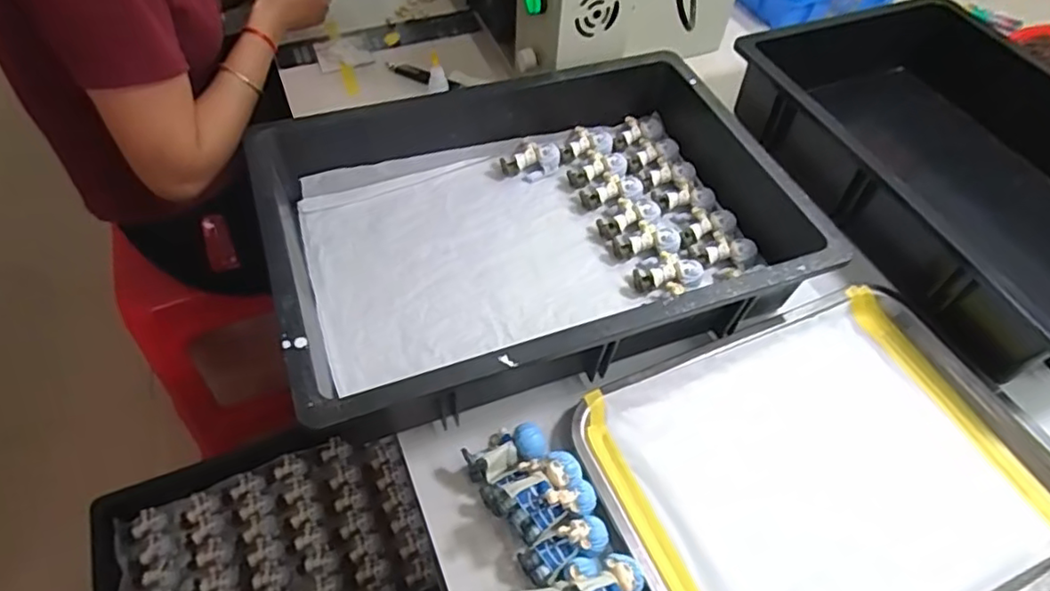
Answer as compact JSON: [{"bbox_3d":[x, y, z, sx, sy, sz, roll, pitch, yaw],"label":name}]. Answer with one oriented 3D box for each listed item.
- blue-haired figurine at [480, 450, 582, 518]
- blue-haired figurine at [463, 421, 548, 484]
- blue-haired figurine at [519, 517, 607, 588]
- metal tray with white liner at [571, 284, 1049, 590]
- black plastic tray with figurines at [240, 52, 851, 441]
[{"bbox_3d":[0.002,0.136,0.442,0.077,0.029,0.031,-26,56,11],"label":"blue-haired figurine"},{"bbox_3d":[-0.016,0.121,0.477,0.061,0.024,0.036,-20,57,-16],"label":"blue-haired figurine"},{"bbox_3d":[0.029,0.178,0.431,0.063,0.032,0.027,-23,58,-18],"label":"blue-haired figurine"},{"bbox_3d":[0.242,0.138,0.484,0.355,0.039,0.256,-20,58,-15],"label":"metal tray with white liner"},{"bbox_3d":[0.011,-0.065,0.564,0.444,0.100,0.306,-17,56,-14],"label":"black plastic tray with figurines"}]

